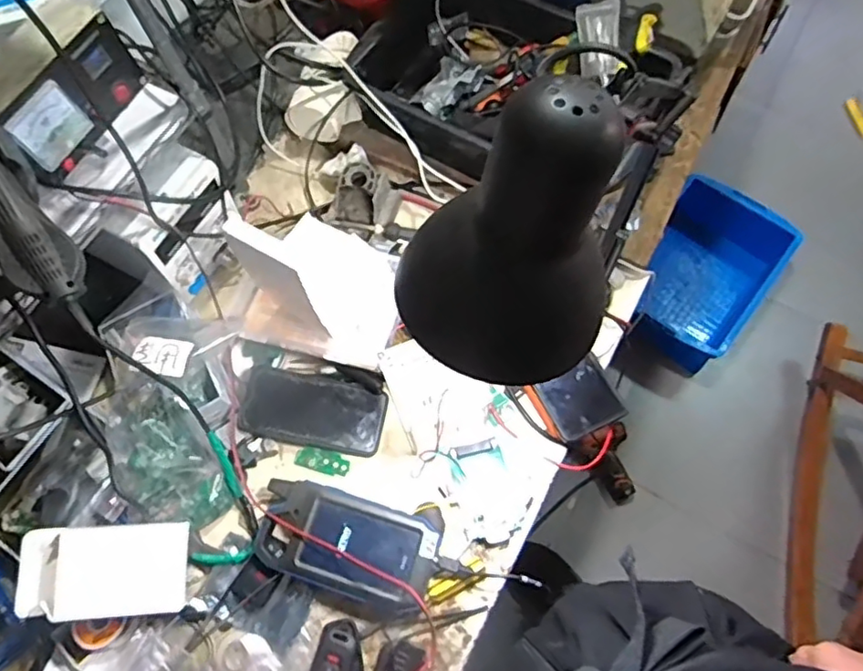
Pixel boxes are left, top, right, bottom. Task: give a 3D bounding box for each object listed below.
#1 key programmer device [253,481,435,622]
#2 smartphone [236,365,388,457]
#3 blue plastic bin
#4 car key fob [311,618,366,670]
[{"bbox_3d":[-0.091,0.219,0.620,0.185,0.034,0.103,16,70,8],"label":"key programmer device"},{"bbox_3d":[-0.137,0.086,0.687,0.164,0.015,0.076,14,76,-3],"label":"smartphone"},{"bbox_3d":[0.668,-0.132,1.465,0.293,0.182,0.454,34,74,14],"label":"blue plastic bin"},{"bbox_3d":[-0.093,0.328,0.597,0.053,0.016,0.079,2,68,3],"label":"car key fob"}]

